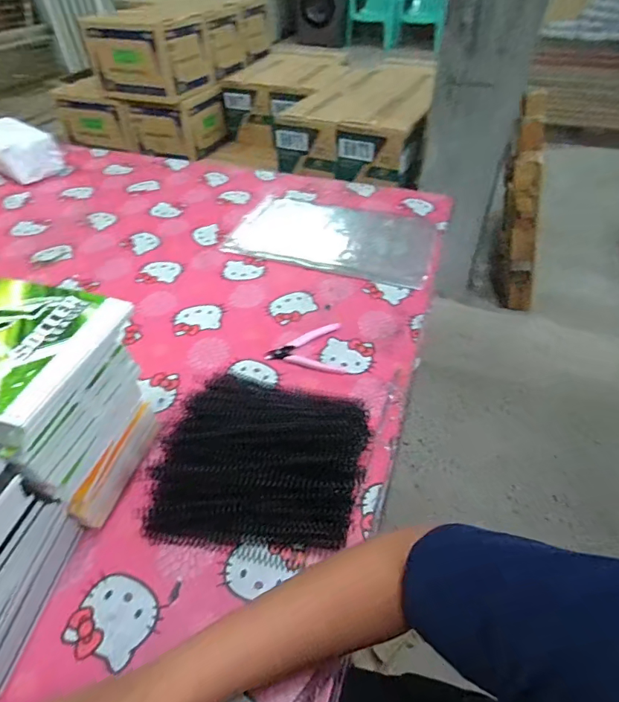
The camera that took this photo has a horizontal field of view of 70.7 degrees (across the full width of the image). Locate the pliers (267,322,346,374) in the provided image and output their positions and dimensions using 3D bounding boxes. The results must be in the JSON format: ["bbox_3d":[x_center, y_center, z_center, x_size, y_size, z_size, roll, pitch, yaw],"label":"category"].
[{"bbox_3d":[-0.007,-0.006,0.667,0.113,0.010,0.103,-2,45,-1],"label":"pliers"}]

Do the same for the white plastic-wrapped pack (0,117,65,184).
[{"bbox_3d":[-0.741,-0.508,1.105,0.193,0.107,0.115,26,51,24],"label":"white plastic-wrapped pack"}]

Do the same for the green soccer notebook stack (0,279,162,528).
[{"bbox_3d":[-0.285,0.067,0.454,0.203,0.233,0.149,9,46,9],"label":"green soccer notebook stack"}]

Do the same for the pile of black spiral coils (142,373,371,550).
[{"bbox_3d":[-0.054,0.120,0.499,0.226,0.077,0.197,9,46,9],"label":"pile of black spiral coils"}]

